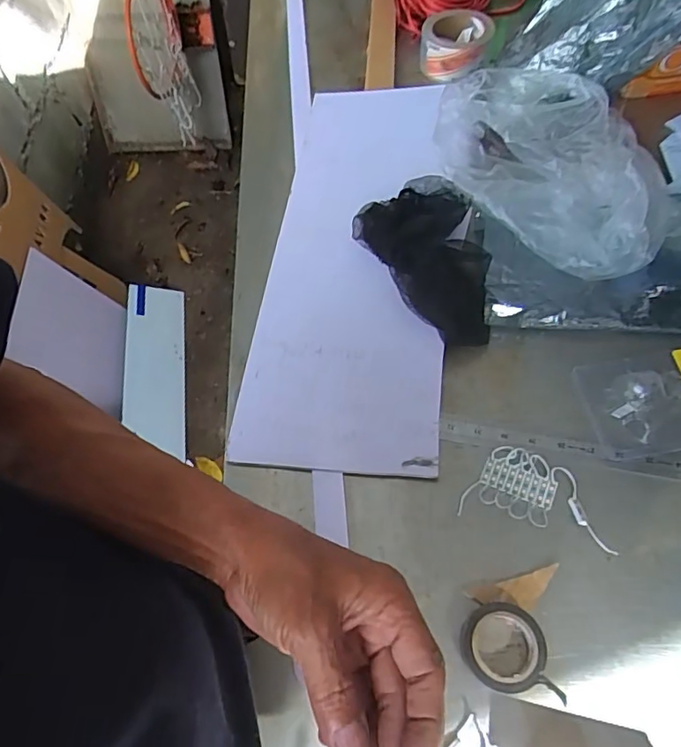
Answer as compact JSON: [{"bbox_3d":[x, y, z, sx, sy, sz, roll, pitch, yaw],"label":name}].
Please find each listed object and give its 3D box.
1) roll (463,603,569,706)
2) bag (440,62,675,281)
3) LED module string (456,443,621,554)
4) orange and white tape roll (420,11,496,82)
[{"bbox_3d":[0.127,0.213,0.405,0.057,0.023,0.074,-17,61,-6],"label":"roll"},{"bbox_3d":[0.241,-0.238,0.601,0.275,0.111,0.224,38,69,22],"label":"bag"},{"bbox_3d":[0.169,0.104,0.471,0.119,0.010,0.073,11,62,10],"label":"LED module string"},{"bbox_3d":[0.168,-0.477,0.787,0.100,0.049,0.107,3,60,5],"label":"orange and white tape roll"}]

